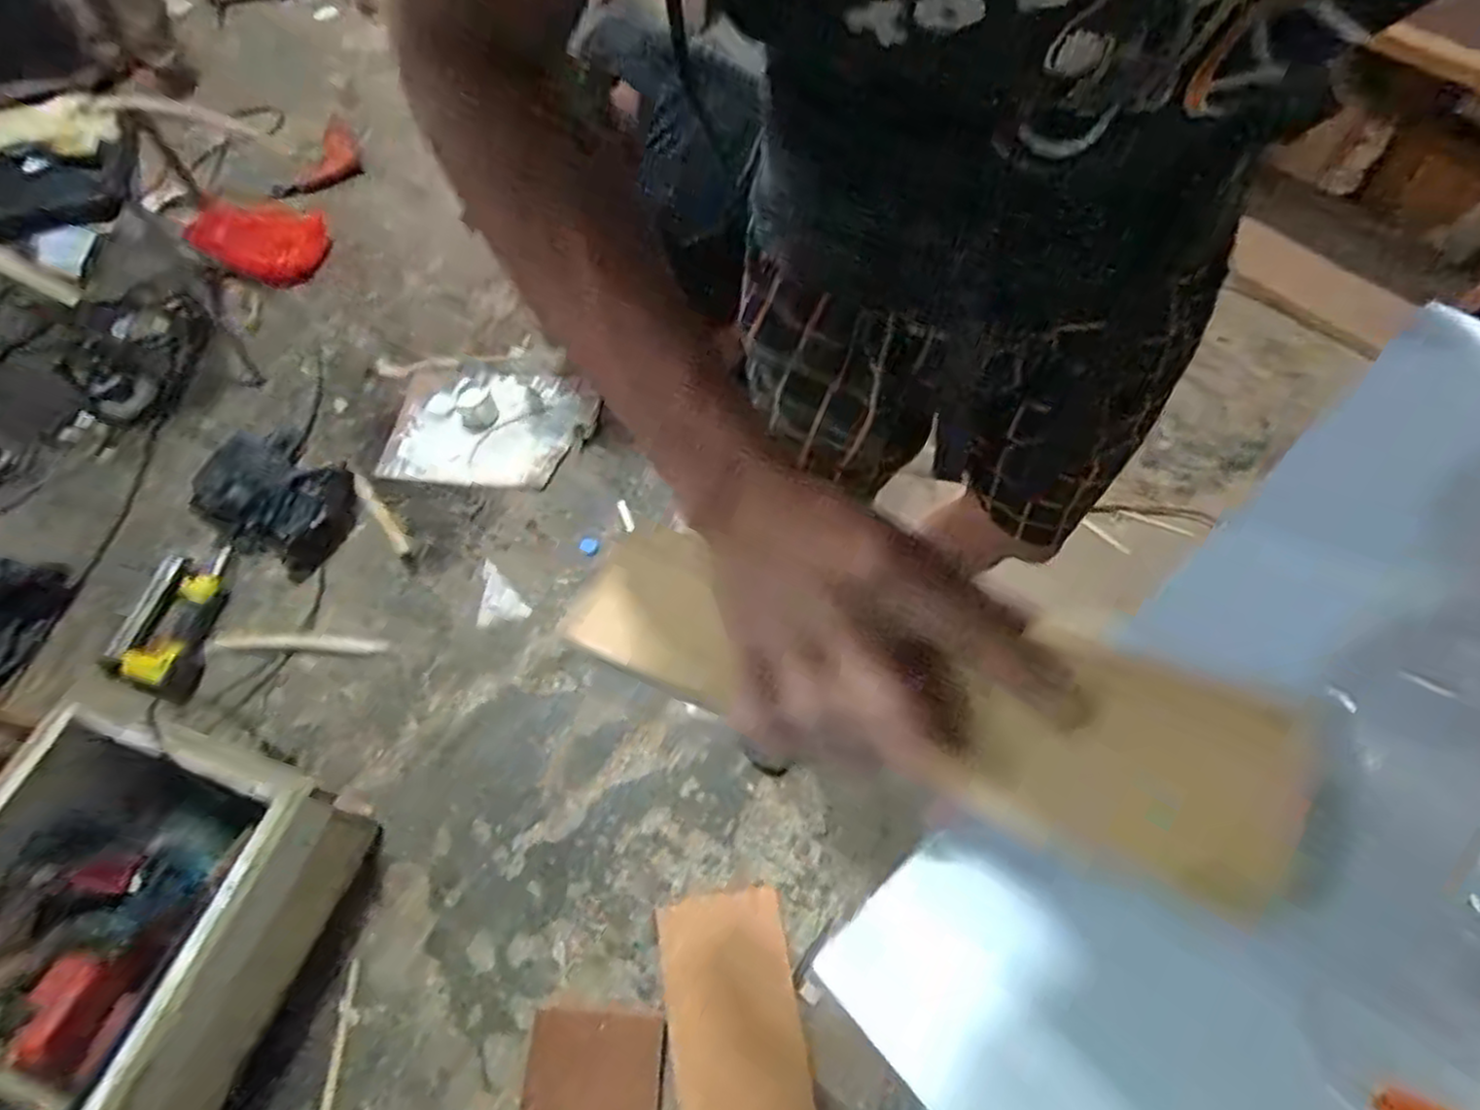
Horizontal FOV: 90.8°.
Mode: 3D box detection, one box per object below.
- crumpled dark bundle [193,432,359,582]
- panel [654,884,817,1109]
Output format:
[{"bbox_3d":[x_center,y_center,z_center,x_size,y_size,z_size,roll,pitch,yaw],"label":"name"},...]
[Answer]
[{"bbox_3d":[-0.884,-0.118,1.387,0.290,0.099,0.233,27,65,17],"label":"crumpled dark bundle"},{"bbox_3d":[-0.002,0.648,0.936,0.170,0.018,0.398,-9,52,-6],"label":"panel"}]

